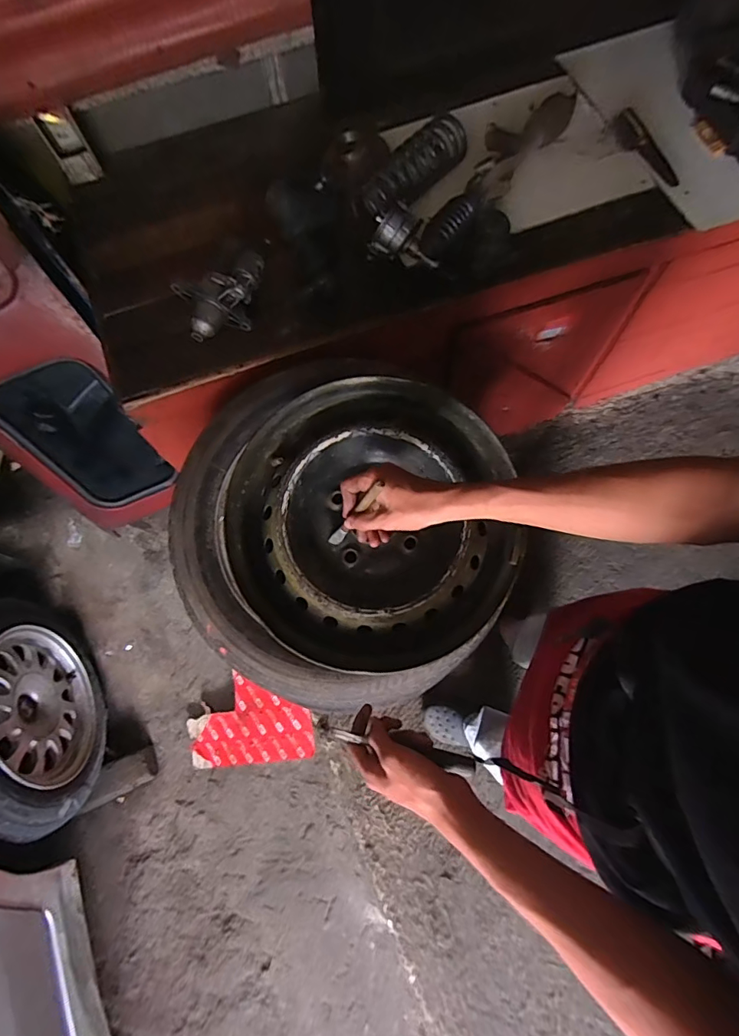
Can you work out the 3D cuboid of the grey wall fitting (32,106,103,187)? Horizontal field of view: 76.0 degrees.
[{"bbox_3d":[-0.603,-0.746,0.953,0.071,0.121,0.033,-26,71,-7],"label":"grey wall fitting"}]

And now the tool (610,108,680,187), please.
[{"bbox_3d":[0.560,-0.740,0.952,0.059,0.025,0.189,-37,86,-11],"label":"tool"}]

